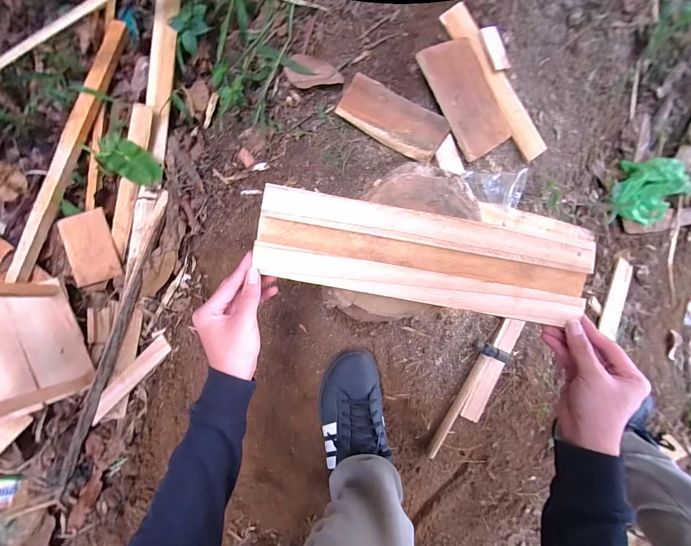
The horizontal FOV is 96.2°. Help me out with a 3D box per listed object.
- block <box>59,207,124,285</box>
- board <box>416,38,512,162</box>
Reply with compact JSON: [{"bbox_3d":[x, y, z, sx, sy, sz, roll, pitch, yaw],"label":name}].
[{"bbox_3d":[-0.555,-0.055,0.668,0.102,0.012,0.150,-20,86,-4],"label":"block"},{"bbox_3d":[0.202,-0.291,0.514,0.104,0.011,0.183,-32,98,-16],"label":"board"}]

